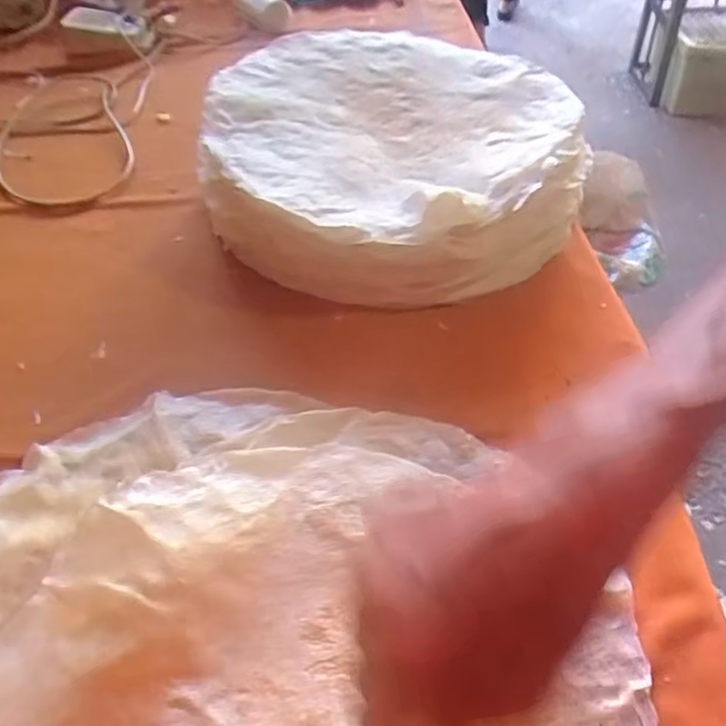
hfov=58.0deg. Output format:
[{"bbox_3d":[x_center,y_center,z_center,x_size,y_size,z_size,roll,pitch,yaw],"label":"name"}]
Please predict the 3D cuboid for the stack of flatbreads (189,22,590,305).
[{"bbox_3d":[0.033,-0.233,0.687,0.356,0.095,0.381,5,48,9],"label":"stack of flatbreads"}]

